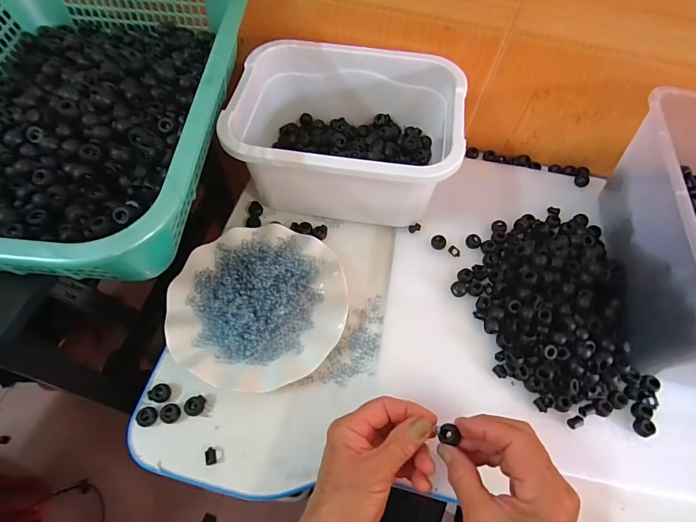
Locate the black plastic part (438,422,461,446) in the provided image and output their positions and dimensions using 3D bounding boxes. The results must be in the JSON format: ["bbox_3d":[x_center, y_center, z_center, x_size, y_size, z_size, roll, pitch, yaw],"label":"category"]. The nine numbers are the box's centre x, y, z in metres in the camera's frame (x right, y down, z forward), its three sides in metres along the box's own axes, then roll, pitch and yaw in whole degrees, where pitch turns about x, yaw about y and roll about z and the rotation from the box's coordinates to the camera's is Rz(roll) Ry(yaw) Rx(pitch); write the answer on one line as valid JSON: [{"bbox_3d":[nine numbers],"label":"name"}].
[{"bbox_3d":[0.084,0.143,0.325,0.016,0.007,0.016,1,68,-2],"label":"black plastic part"}]

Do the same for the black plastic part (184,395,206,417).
[{"bbox_3d":[-0.147,0.138,0.376,0.016,0.007,0.018,9,61,2],"label":"black plastic part"}]

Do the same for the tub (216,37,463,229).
[{"bbox_3d":[-0.001,-0.146,0.472,0.252,0.113,0.193,10,62,5],"label":"tub"}]

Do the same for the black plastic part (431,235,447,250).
[{"bbox_3d":[0.110,-0.023,0.474,0.019,0.006,0.017,-34,68,-20],"label":"black plastic part"}]

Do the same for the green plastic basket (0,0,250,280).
[{"bbox_3d":[-0.256,-0.159,0.354,0.292,0.122,0.391,5,61,-1],"label":"green plastic basket"}]

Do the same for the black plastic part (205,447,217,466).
[{"bbox_3d":[-0.125,0.178,0.359,0.010,0.007,0.015,-10,62,-9],"label":"black plastic part"}]

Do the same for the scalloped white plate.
[{"bbox_3d":[-0.093,0.040,0.411,0.176,0.018,0.177,1,68,-2],"label":"scalloped white plate"}]

